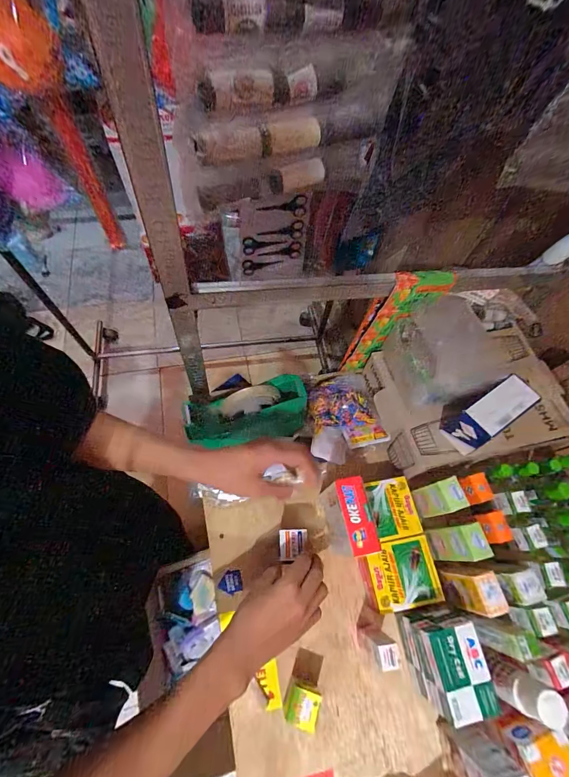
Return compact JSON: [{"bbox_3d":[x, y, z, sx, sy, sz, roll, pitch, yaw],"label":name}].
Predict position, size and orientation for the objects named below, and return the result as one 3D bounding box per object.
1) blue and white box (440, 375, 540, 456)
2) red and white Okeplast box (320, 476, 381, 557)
[{"bbox_3d":[0.299,0.039,0.495,0.121,0.069,0.051,-31,69,-17],"label":"blue and white box"},{"bbox_3d":[0.088,0.192,0.484,0.039,0.145,0.088,-9,64,-8],"label":"red and white Okeplast box"}]

